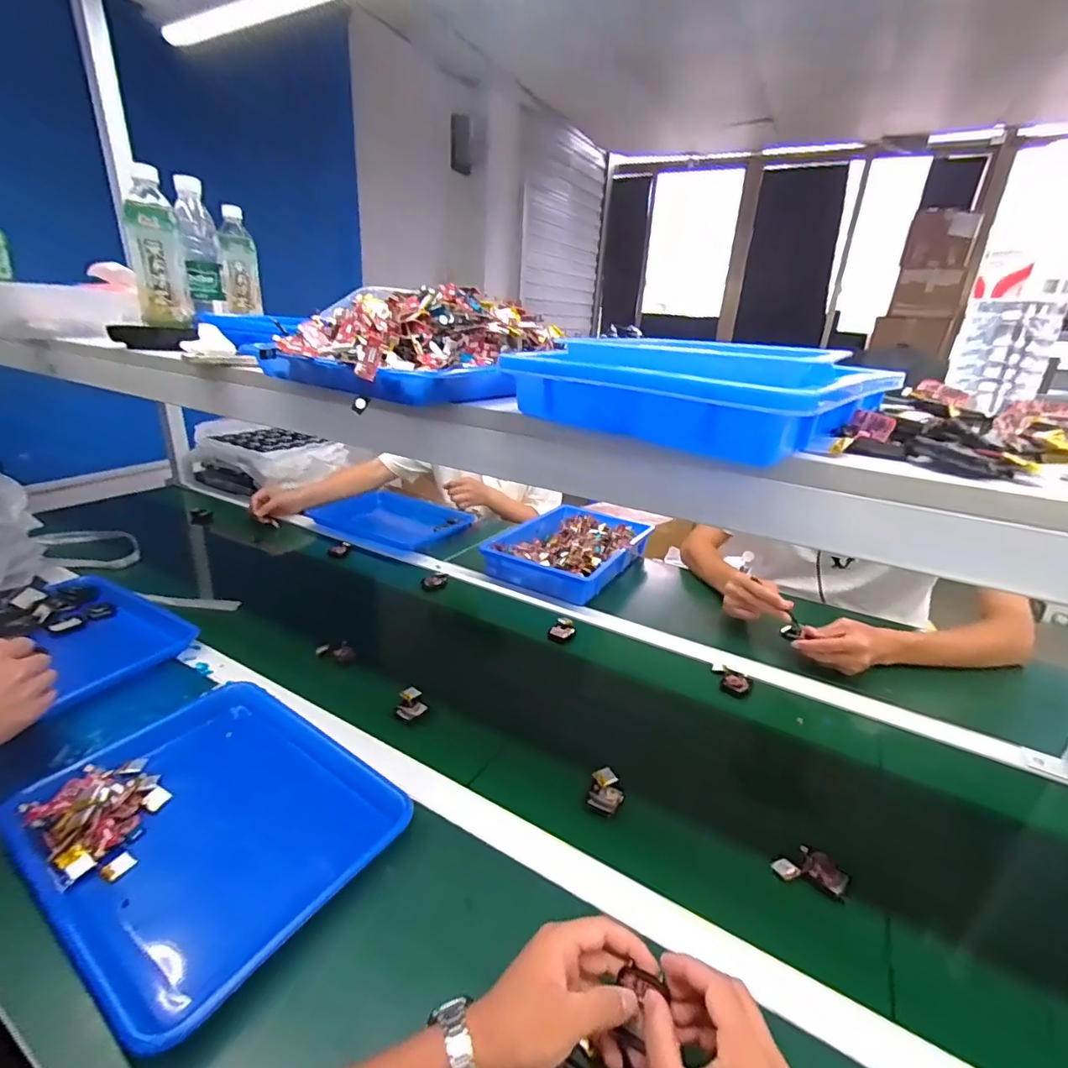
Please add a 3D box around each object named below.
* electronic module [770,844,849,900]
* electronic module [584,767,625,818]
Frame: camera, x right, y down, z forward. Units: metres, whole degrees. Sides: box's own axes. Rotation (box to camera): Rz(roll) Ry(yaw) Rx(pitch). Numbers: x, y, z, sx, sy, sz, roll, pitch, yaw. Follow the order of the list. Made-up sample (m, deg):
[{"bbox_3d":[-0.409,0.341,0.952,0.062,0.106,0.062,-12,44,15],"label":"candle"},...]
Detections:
[{"bbox_3d":[0.270,0.327,0.521,0.064,0.012,0.039,10,24,17],"label":"electronic module"},{"bbox_3d":[0.081,0.285,0.590,0.037,0.017,0.051,10,24,18],"label":"electronic module"}]

